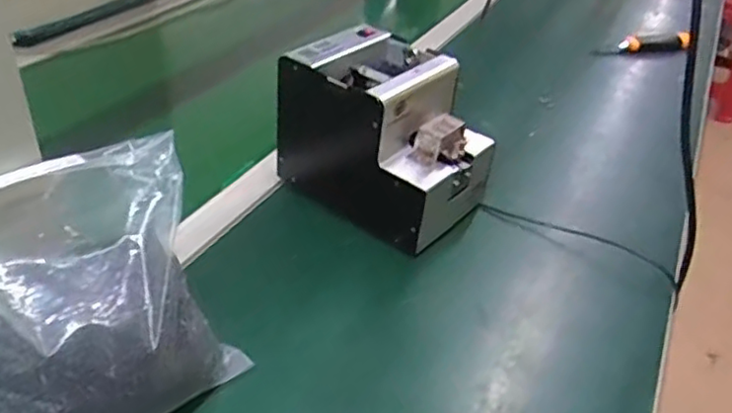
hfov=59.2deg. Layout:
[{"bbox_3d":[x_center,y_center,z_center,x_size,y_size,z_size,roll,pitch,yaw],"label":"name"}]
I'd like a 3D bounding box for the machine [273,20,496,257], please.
[{"bbox_3d":[0.021,-0.070,0.643,0.178,0.155,0.125,29,42,29],"label":"machine"}]

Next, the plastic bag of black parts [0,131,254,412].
[{"bbox_3d":[-0.179,0.070,0.411,0.117,0.164,0.207,28,42,28],"label":"plastic bag of black parts"}]

